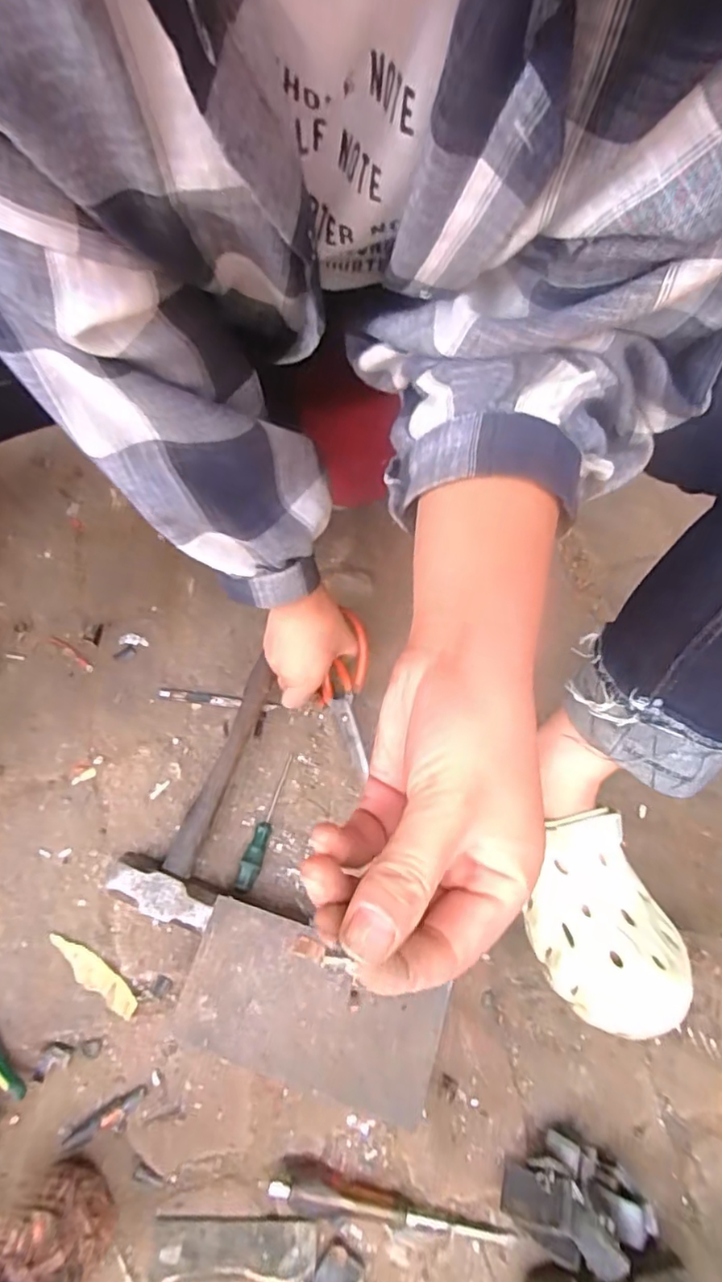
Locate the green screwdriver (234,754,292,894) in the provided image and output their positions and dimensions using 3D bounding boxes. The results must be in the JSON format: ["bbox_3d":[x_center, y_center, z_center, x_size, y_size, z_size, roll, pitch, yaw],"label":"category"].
[{"bbox_3d":[-0.099,0.183,0.608,0.019,0.015,0.139,12,67,8],"label":"green screwdriver"}]

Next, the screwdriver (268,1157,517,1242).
[{"bbox_3d":[0.024,0.468,0.491,0.198,0.026,0.027,7,66,6],"label":"screwdriver"}]

